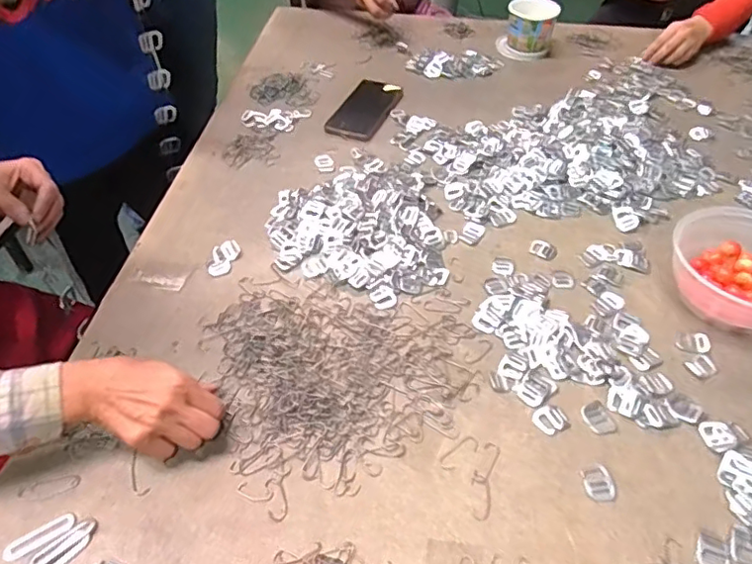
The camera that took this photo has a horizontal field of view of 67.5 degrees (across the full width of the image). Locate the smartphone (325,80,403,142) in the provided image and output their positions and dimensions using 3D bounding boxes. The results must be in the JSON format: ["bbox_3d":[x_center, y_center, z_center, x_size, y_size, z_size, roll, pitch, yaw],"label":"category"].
[{"bbox_3d":[-0.020,-0.288,0.937,0.087,0.010,0.162,15,51,14],"label":"smartphone"}]

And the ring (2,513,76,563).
[{"bbox_3d":[-0.283,0.214,0.473,0.055,0.004,0.017,-31,54,-27],"label":"ring"}]

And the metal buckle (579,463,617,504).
[{"bbox_3d":[0.202,0.181,0.509,0.028,0.004,0.034,-9,47,-10],"label":"metal buckle"}]

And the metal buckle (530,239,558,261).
[{"bbox_3d":[0.214,-0.041,0.720,0.034,0.004,0.033,27,52,23],"label":"metal buckle"}]

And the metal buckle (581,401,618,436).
[{"bbox_3d":[0.219,0.135,0.554,0.025,0.004,0.035,-21,50,-19],"label":"metal buckle"}]

